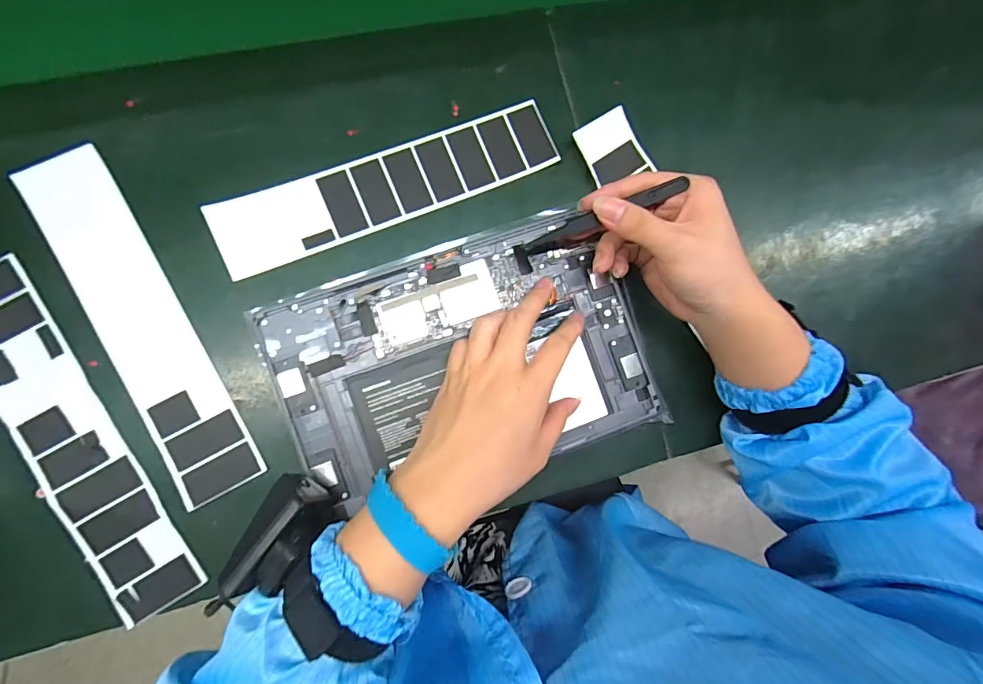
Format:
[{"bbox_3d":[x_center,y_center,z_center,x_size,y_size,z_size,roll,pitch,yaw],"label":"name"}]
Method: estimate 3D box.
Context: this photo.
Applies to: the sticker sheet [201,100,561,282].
[{"bbox_3d":[-0.078,-0.122,0.346,0.265,0.009,0.058,-22,89,-7],"label":"sticker sheet"}]

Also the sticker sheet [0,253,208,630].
[{"bbox_3d":[-0.293,0.069,0.308,0.054,0.006,0.265,-31,91,-9],"label":"sticker sheet"}]

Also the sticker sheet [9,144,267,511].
[{"bbox_3d":[-0.254,-0.013,0.323,0.057,0.005,0.270,-29,89,-10],"label":"sticker sheet"}]

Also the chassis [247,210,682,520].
[{"bbox_3d":[-0.009,0.011,0.327,0.273,0.017,0.167,-19,90,-8],"label":"chassis"}]

